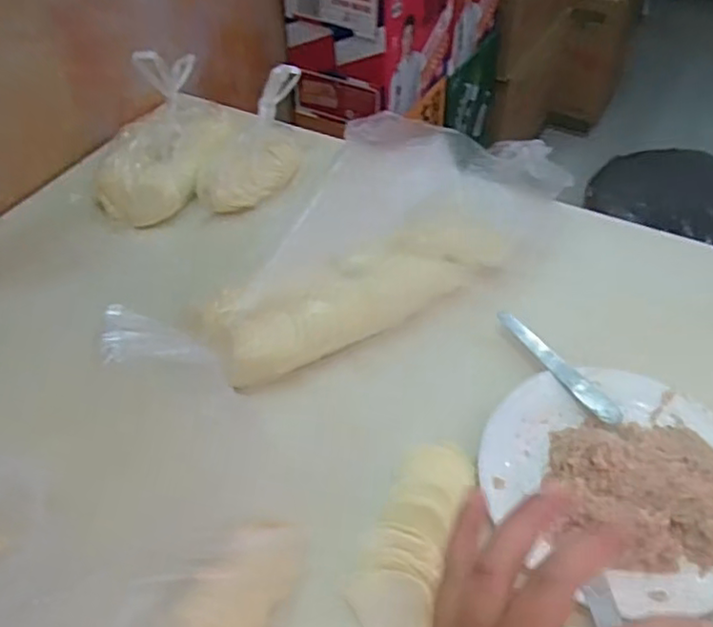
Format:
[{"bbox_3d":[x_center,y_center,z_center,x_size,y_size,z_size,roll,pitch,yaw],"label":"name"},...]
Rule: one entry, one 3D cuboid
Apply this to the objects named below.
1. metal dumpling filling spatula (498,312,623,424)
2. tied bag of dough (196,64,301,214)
[{"bbox_3d":[0.191,0.051,0.624,0.024,0.006,0.146,-28,53,-21],"label":"metal dumpling filling spatula"},{"bbox_3d":[-0.138,-0.220,0.827,0.087,0.124,0.161,15,50,15],"label":"tied bag of dough"}]

